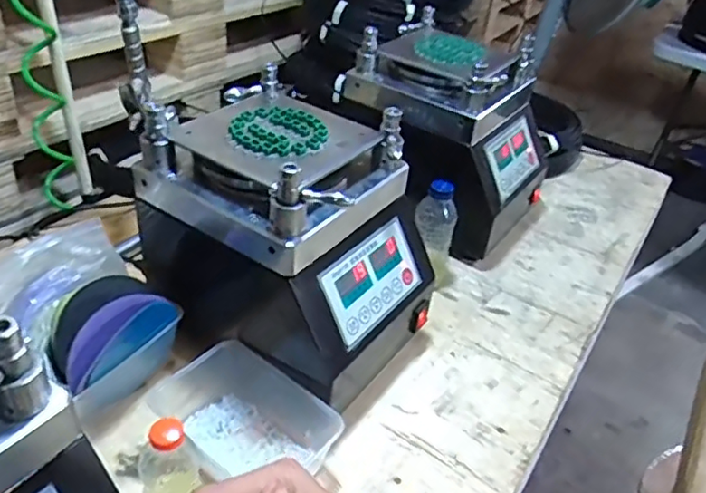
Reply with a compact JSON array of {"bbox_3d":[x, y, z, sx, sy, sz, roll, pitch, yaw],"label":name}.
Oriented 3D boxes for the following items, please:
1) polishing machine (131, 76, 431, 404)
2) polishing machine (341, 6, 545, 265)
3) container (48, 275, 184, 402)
[{"bbox_3d":[-0.073,-0.005,0.706,0.285,0.280,0.208,27,41,24],"label":"polishing machine"},{"bbox_3d":[0.145,-0.182,0.963,0.297,0.273,0.225,29,42,26],"label":"polishing machine"},{"bbox_3d":[-0.260,0.099,0.644,0.086,0.110,0.144,21,39,17],"label":"container"}]

